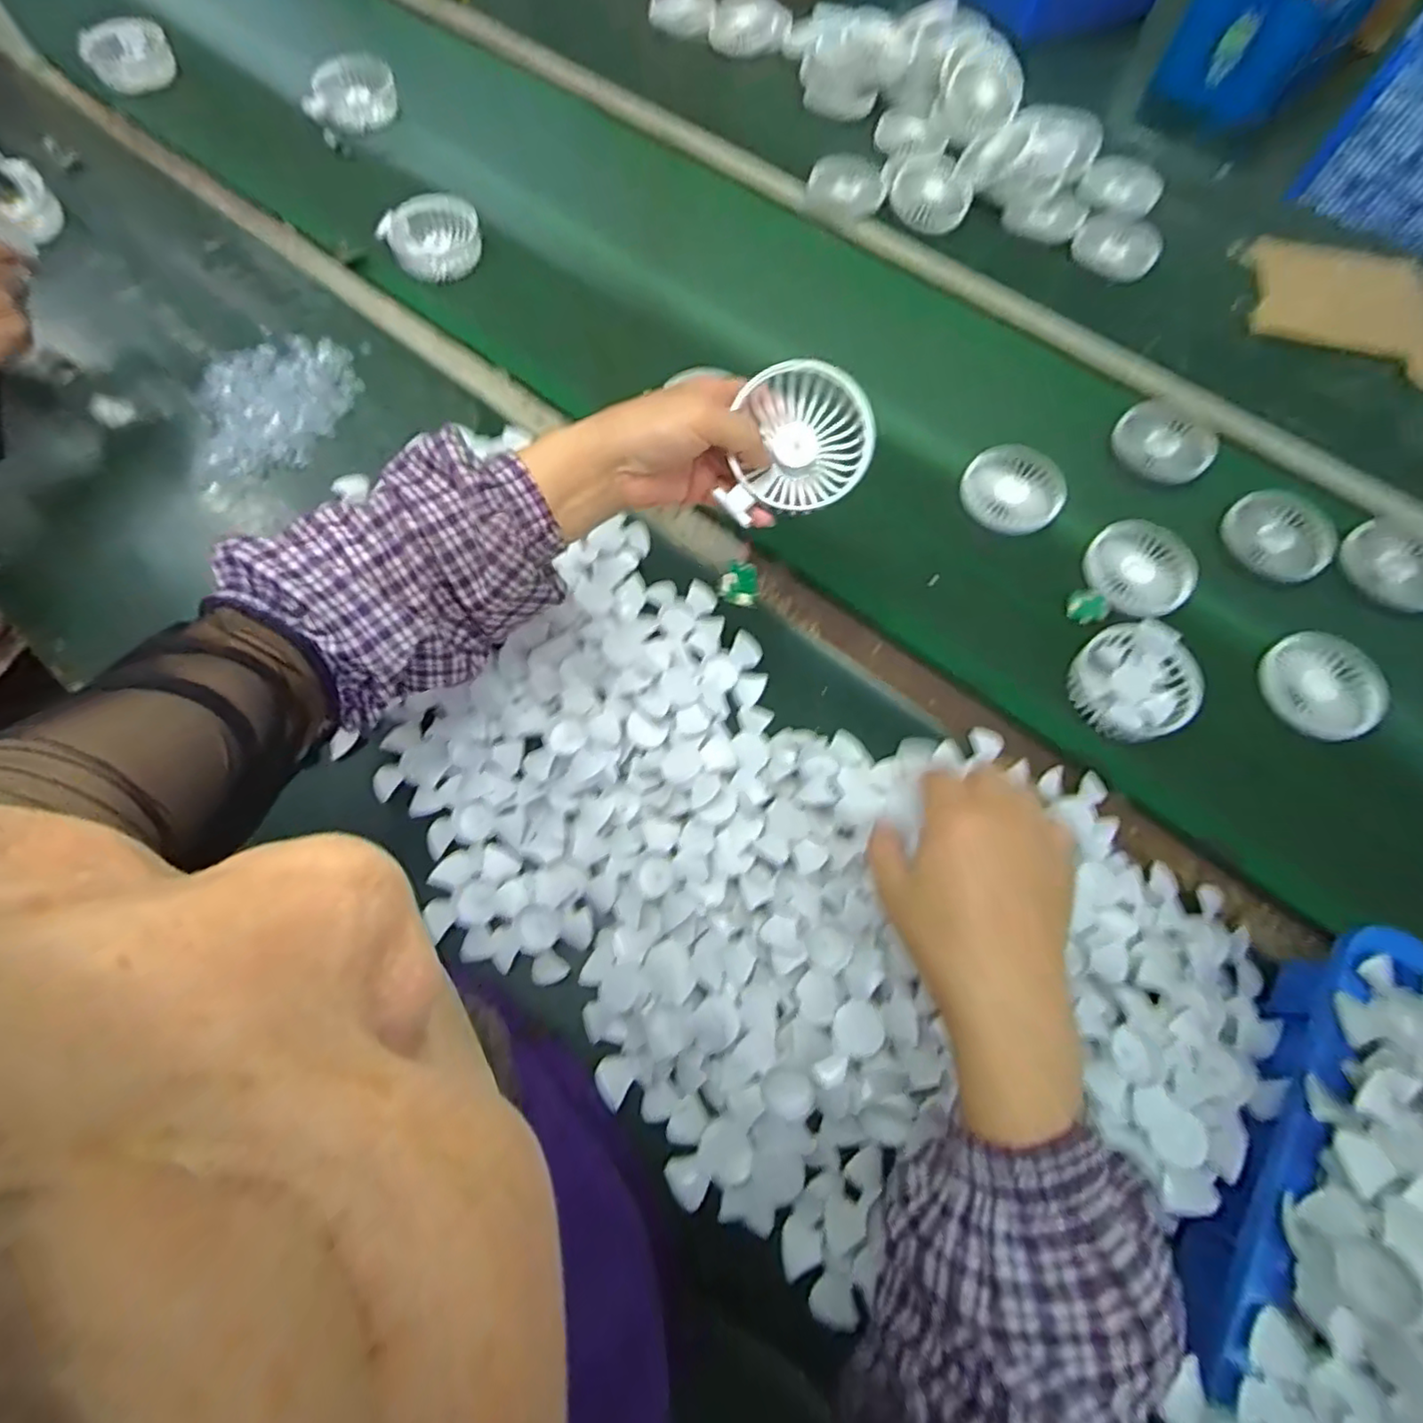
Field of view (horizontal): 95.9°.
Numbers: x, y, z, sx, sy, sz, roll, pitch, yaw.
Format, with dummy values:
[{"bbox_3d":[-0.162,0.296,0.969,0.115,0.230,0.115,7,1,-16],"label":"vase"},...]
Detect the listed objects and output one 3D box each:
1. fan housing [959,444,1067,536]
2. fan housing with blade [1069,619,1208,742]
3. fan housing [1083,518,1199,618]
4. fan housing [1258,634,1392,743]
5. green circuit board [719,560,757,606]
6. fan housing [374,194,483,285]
[{"bbox_3d":[0.277,-0.206,0.588,0.086,0.023,0.096,30,71,12],"label":"fan housing"},{"bbox_3d":[0.336,-0.021,0.514,0.094,0.033,0.088,0,68,0],"label":"fan housing with blade"},{"bbox_3d":[0.375,-0.123,0.564,0.105,0.020,0.086,-32,71,-12],"label":"fan housing"},{"bbox_3d":[0.497,-0.021,0.523,0.085,0.024,0.088,-19,69,-7],"label":"fan housing"},{"bbox_3d":[0.018,-0.082,0.412,0.023,0.008,0.030,7,68,3],"label":"green circuit board"},{"bbox_3d":[-0.295,-0.502,0.679,0.088,0.036,0.089,0,68,0],"label":"fan housing"}]

